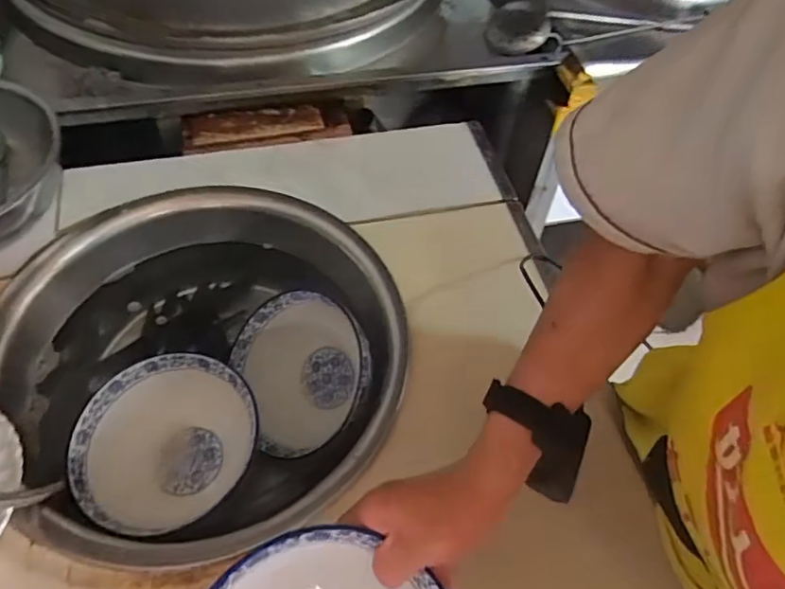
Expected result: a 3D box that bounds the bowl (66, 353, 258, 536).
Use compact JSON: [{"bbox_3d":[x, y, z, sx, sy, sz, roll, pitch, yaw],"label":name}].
[{"bbox_3d":[-0.256,0.168,0.674,0.201,0.090,0.181,-33,64,-23],"label":"bowl"}]

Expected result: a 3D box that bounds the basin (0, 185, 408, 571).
[{"bbox_3d":[-0.213,0.073,0.725,0.419,0.149,0.478,-17,58,-15],"label":"basin"}]

